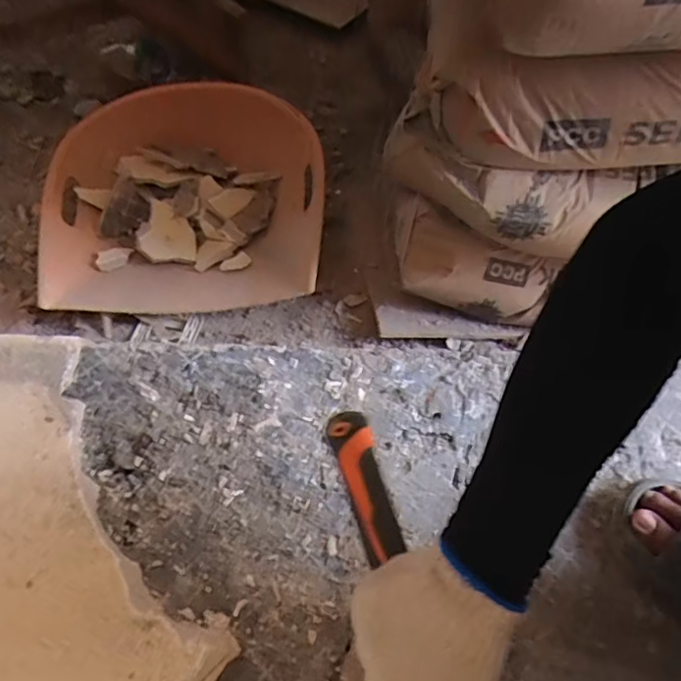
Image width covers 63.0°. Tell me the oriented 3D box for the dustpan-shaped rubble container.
[{"bbox_3d":[-0.234,-0.222,0.852,0.395,0.142,0.386,-5,55,-7],"label":"dustpan-shaped rubble container"}]

